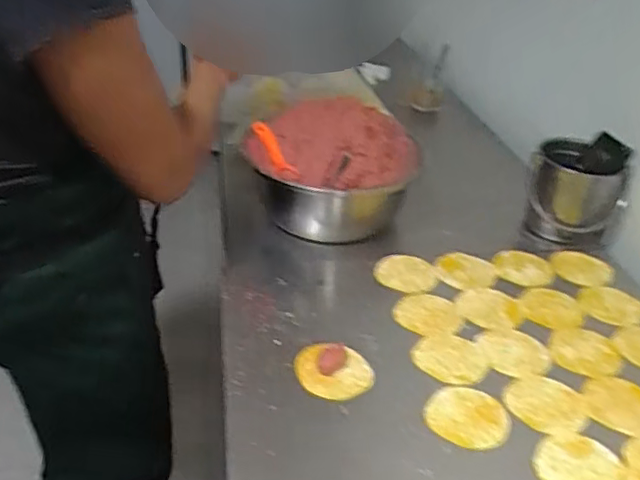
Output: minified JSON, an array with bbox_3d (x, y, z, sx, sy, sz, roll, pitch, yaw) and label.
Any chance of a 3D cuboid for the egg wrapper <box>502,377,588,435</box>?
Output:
[{"bbox_3d":[0.255,0.185,0.660,0.091,0.004,0.079,8,34,6],"label":"egg wrapper"}]

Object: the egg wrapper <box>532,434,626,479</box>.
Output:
[{"bbox_3d":[0.264,0.233,0.595,0.089,0.004,0.075,4,34,0],"label":"egg wrapper"}]

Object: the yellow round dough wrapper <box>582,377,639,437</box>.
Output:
[{"bbox_3d":[0.349,0.189,0.669,0.084,0.005,0.080,-2,35,1],"label":"yellow round dough wrapper"}]

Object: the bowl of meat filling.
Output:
[{"bbox_3d":[0.025,-0.104,0.910,0.233,0.177,0.213,3,34,-2],"label":"bowl of meat filling"}]

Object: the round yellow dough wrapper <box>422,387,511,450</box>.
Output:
[{"bbox_3d":[0.161,0.192,0.638,0.090,0.009,0.069,9,34,8],"label":"round yellow dough wrapper"}]

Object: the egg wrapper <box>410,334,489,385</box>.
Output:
[{"bbox_3d":[0.160,0.144,0.712,0.088,0.009,0.072,19,37,21],"label":"egg wrapper"}]

